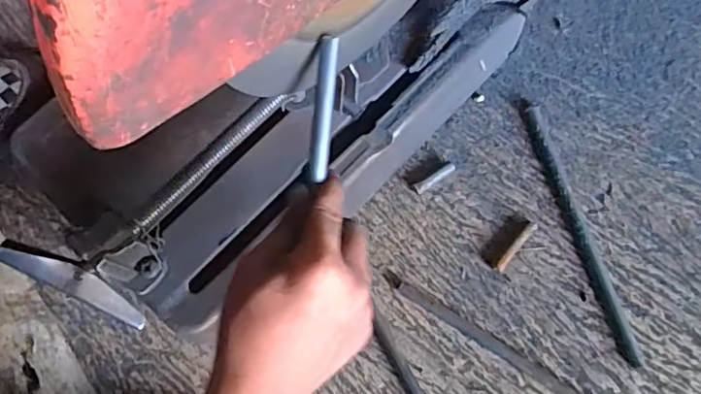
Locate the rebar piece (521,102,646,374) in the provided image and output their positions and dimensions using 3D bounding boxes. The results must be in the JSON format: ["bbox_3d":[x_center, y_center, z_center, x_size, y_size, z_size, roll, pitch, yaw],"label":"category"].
[{"bbox_3d":[0.216,0.029,0.542,0.019,0.010,0.258,-16,71,-2],"label":"rebar piece"}]

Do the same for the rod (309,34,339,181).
[{"bbox_3d":[-0.016,-0.052,0.345,0.012,0.009,0.083,6,95,3],"label":"rod"}]

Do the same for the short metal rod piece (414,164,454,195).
[{"bbox_3d":[0.082,-0.018,0.556,0.045,0.011,0.009,-31,73,-7],"label":"short metal rod piece"}]

